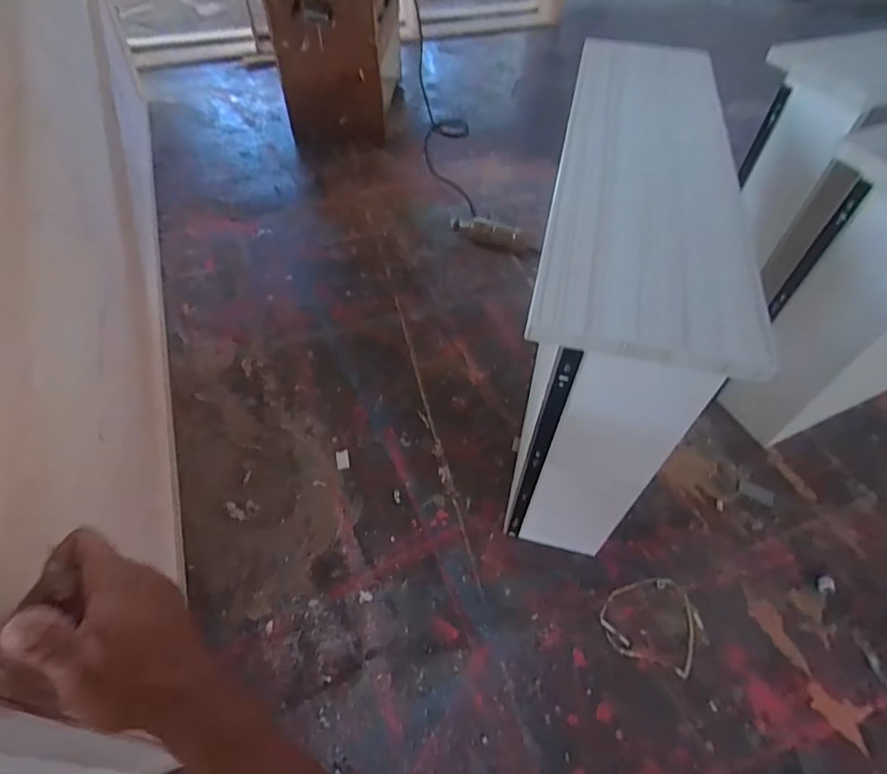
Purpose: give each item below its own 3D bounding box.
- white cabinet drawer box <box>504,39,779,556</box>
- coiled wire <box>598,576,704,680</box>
[{"bbox_3d":[0.230,-0.109,0.723,0.185,0.452,0.696,12,53,8],"label":"white cabinet drawer box"},{"bbox_3d":[0.301,0.327,0.709,0.127,0.025,0.137,-1,52,1],"label":"coiled wire"}]

